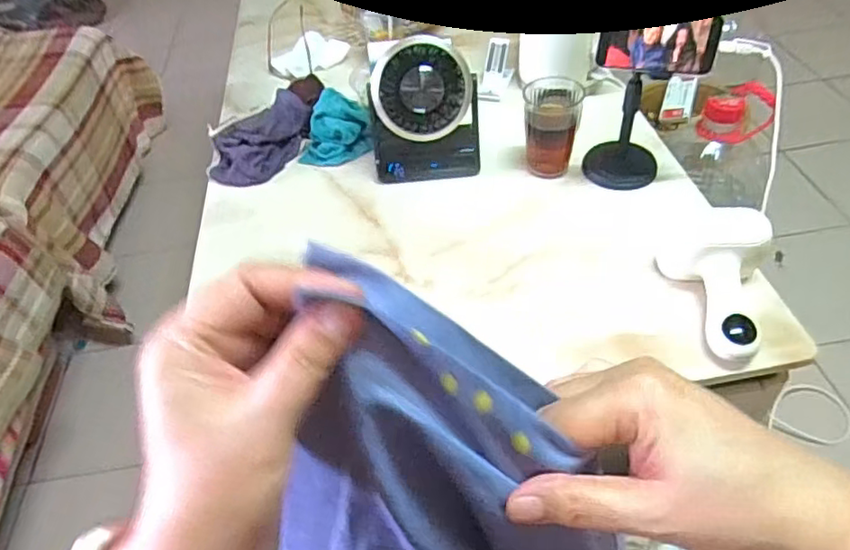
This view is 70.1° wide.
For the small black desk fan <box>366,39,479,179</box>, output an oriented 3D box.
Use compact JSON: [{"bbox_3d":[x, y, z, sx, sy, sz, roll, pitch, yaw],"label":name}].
[{"bbox_3d":[-0.001,-0.236,0.914,0.164,0.195,0.055,-3,46,3],"label":"small black desk fan"}]

